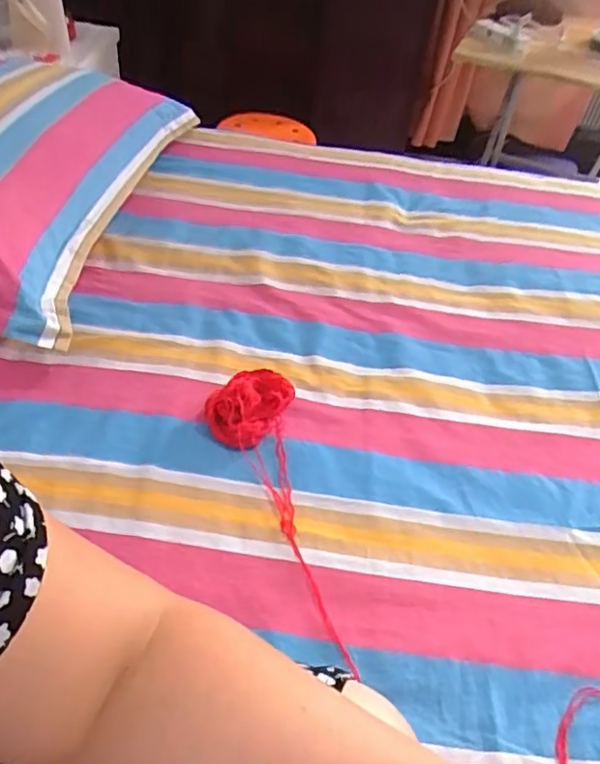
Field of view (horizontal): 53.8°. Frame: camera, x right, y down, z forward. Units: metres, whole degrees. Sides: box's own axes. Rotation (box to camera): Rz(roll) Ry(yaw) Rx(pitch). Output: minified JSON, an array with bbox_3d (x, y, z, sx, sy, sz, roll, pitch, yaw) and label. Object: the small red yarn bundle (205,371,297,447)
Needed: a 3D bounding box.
[{"bbox_3d":[-0.052,0.021,0.635,0.067,0.042,0.109,25,48,16],"label":"small red yarn bundle"}]

